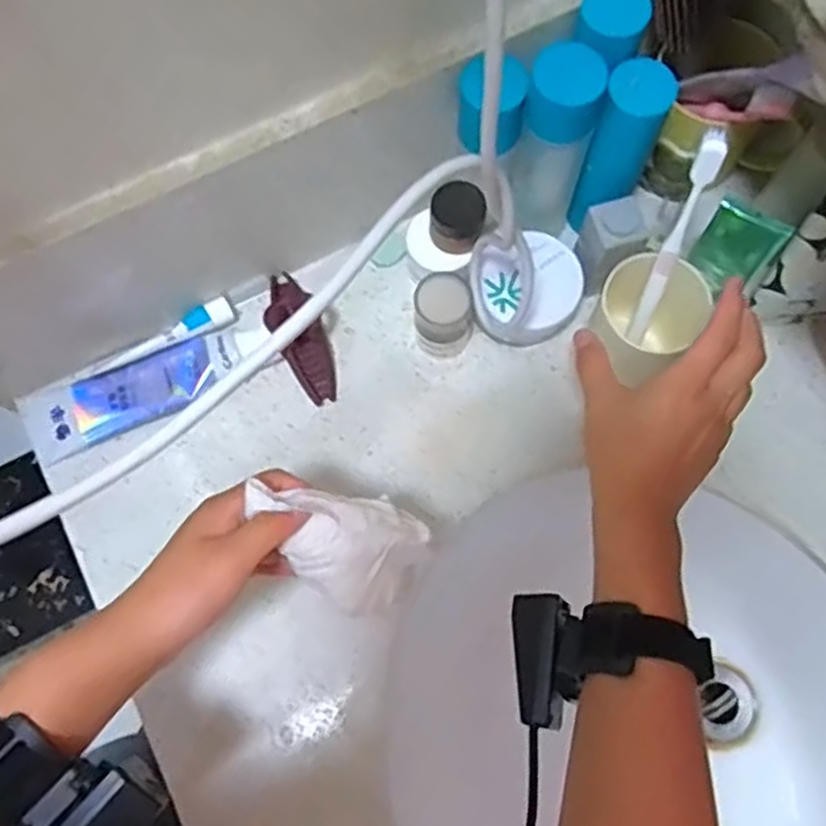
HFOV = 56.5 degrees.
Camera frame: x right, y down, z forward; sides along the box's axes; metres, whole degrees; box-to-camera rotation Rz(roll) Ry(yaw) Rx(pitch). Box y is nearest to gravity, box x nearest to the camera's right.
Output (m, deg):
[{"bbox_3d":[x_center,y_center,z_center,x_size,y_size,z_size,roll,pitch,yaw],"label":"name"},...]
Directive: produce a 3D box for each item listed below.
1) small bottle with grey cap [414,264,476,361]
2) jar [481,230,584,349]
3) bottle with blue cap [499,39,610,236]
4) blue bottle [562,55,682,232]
[{"bbox_3d":[0.022,-0.066,0.536,0.041,0.068,0.042,0,76,1],"label":"small bottle with grey cap"},{"bbox_3d":[0.082,-0.082,0.546,0.068,0.058,0.066,0,76,1],"label":"jar"},{"bbox_3d":[0.086,-0.162,0.494,0.048,0.153,0.046,0,76,1],"label":"bottle with blue cap"},{"bbox_3d":[0.135,-0.172,0.506,0.039,0.122,0.044,20,77,6],"label":"blue bottle"}]

